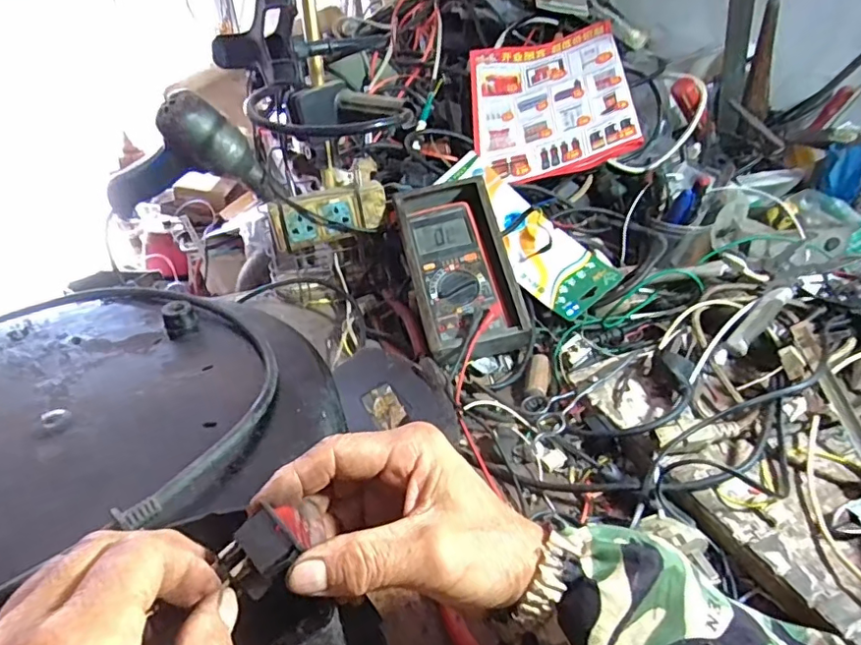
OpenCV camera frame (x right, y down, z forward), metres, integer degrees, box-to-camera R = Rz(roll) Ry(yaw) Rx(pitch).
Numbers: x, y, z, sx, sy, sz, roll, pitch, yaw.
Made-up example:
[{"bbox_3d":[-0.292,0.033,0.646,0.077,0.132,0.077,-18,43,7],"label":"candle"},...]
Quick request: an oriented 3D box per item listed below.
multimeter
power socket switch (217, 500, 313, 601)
[{"bbox_3d":[0.034,-0.062,0.622,0.108,0.042,0.215,-14,65,-1],"label":"multimeter"},{"bbox_3d":[-0.069,0.101,0.242,0.033,0.023,0.029,-33,50,-6],"label":"power socket switch"}]

